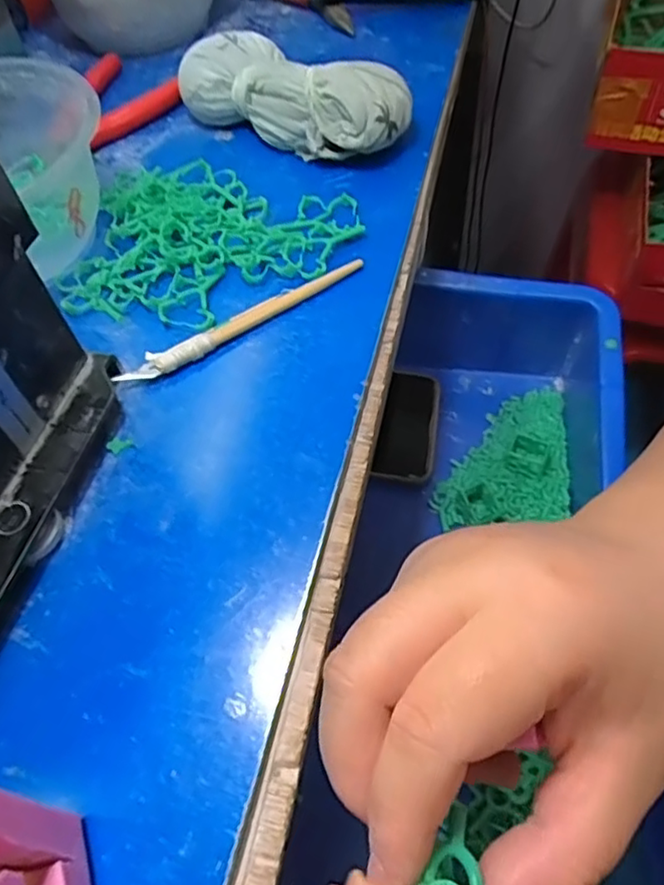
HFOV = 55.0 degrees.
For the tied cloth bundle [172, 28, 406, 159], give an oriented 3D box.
[{"bbox_3d":[-0.021,-0.191,0.350,0.131,0.041,0.053,26,63,20],"label":"tied cloth bundle"}]

